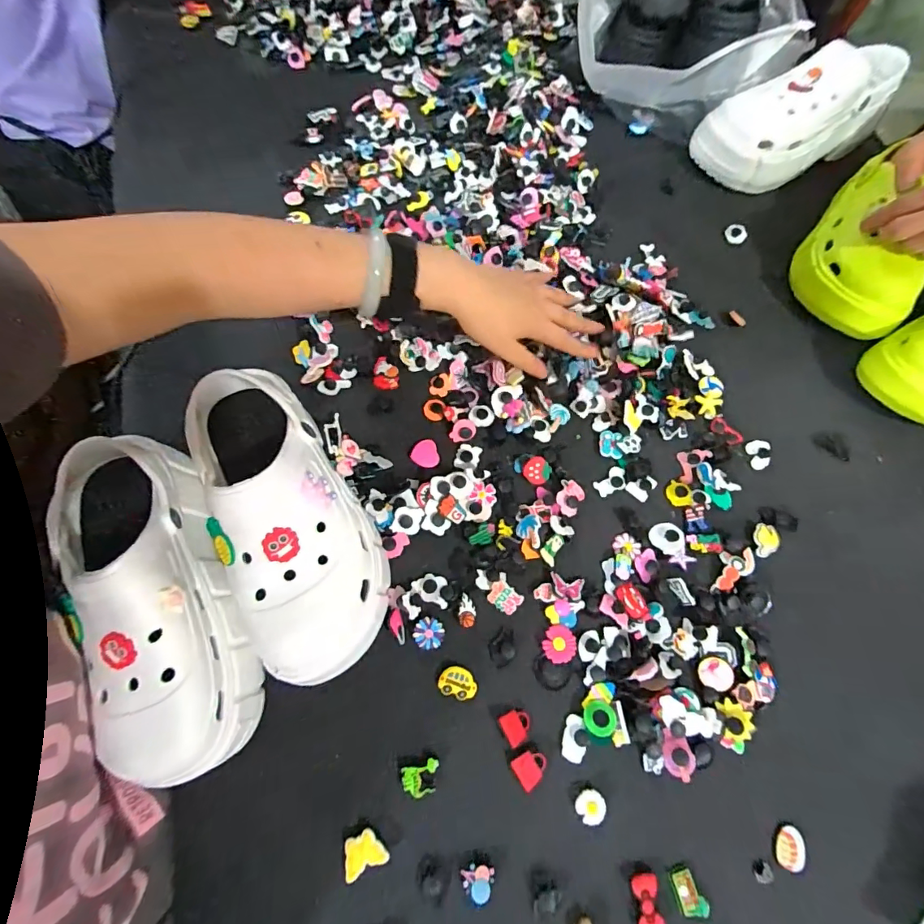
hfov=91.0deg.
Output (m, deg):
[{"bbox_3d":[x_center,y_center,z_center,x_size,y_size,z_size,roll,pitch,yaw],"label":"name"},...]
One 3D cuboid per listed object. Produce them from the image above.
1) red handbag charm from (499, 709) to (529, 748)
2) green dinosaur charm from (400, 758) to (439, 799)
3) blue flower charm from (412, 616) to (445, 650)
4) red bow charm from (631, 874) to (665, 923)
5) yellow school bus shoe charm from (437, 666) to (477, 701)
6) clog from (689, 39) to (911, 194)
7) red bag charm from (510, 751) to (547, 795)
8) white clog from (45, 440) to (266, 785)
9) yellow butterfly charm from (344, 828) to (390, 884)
[{"bbox_3d":[0.042,0.202,0.346,0.022,0.004,0.022,-26,72,-10],"label":"red handbag charm"},{"bbox_3d":[-0.030,0.233,0.334,0.028,0.006,0.020,-15,70,-6],"label":"green dinosaur charm"},{"bbox_3d":[-0.027,0.139,0.370,0.024,0.004,0.024,0,69,0],"label":"blue flower charm"},{"bbox_3d":[0.128,0.304,0.311,0.019,0.008,0.030,0,69,-1],"label":"red bow charm"},{"bbox_3d":[-0.004,0.174,0.358,0.029,0.004,0.022,14,70,5],"label":"yellow school bus shoe charm"},{"bbox_3d":[0.407,-0.425,0.549,0.217,0.103,0.114,-30,72,-11],"label":"clog"},{"bbox_3d":[0.051,0.228,0.338,0.025,0.004,0.023,-31,73,-11],"label":"red bag charm"},{"bbox_3d":[-0.227,0.094,0.315,0.104,0.088,0.246,-27,72,-10],"label":"white clog"},{"bbox_3d":[-0.068,0.272,0.316,0.029,0.004,0.023,-23,71,-9],"label":"yellow butterfly charm"}]

